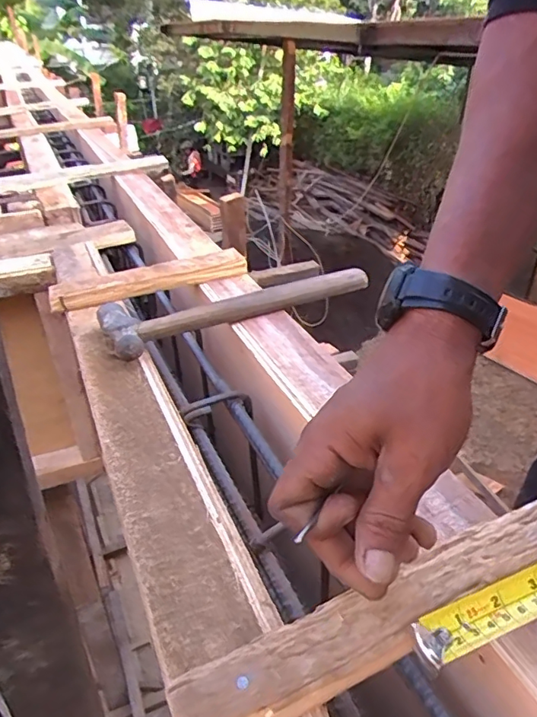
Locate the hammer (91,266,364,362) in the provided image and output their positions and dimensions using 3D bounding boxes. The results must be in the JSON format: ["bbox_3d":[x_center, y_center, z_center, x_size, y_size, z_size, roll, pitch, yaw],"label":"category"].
[{"bbox_3d":[-0.030,-0.069,0.588,0.313,0.028,0.086,-21,38,-27],"label":"hammer"}]

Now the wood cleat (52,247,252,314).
[{"bbox_3d":[-0.145,-0.101,0.648,0.242,0.029,0.035,-16,36,-22],"label":"wood cleat"}]

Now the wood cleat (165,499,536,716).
[{"bbox_3d":[0.150,0.112,0.316,0.427,0.020,0.041,-18,37,-22],"label":"wood cleat"}]

